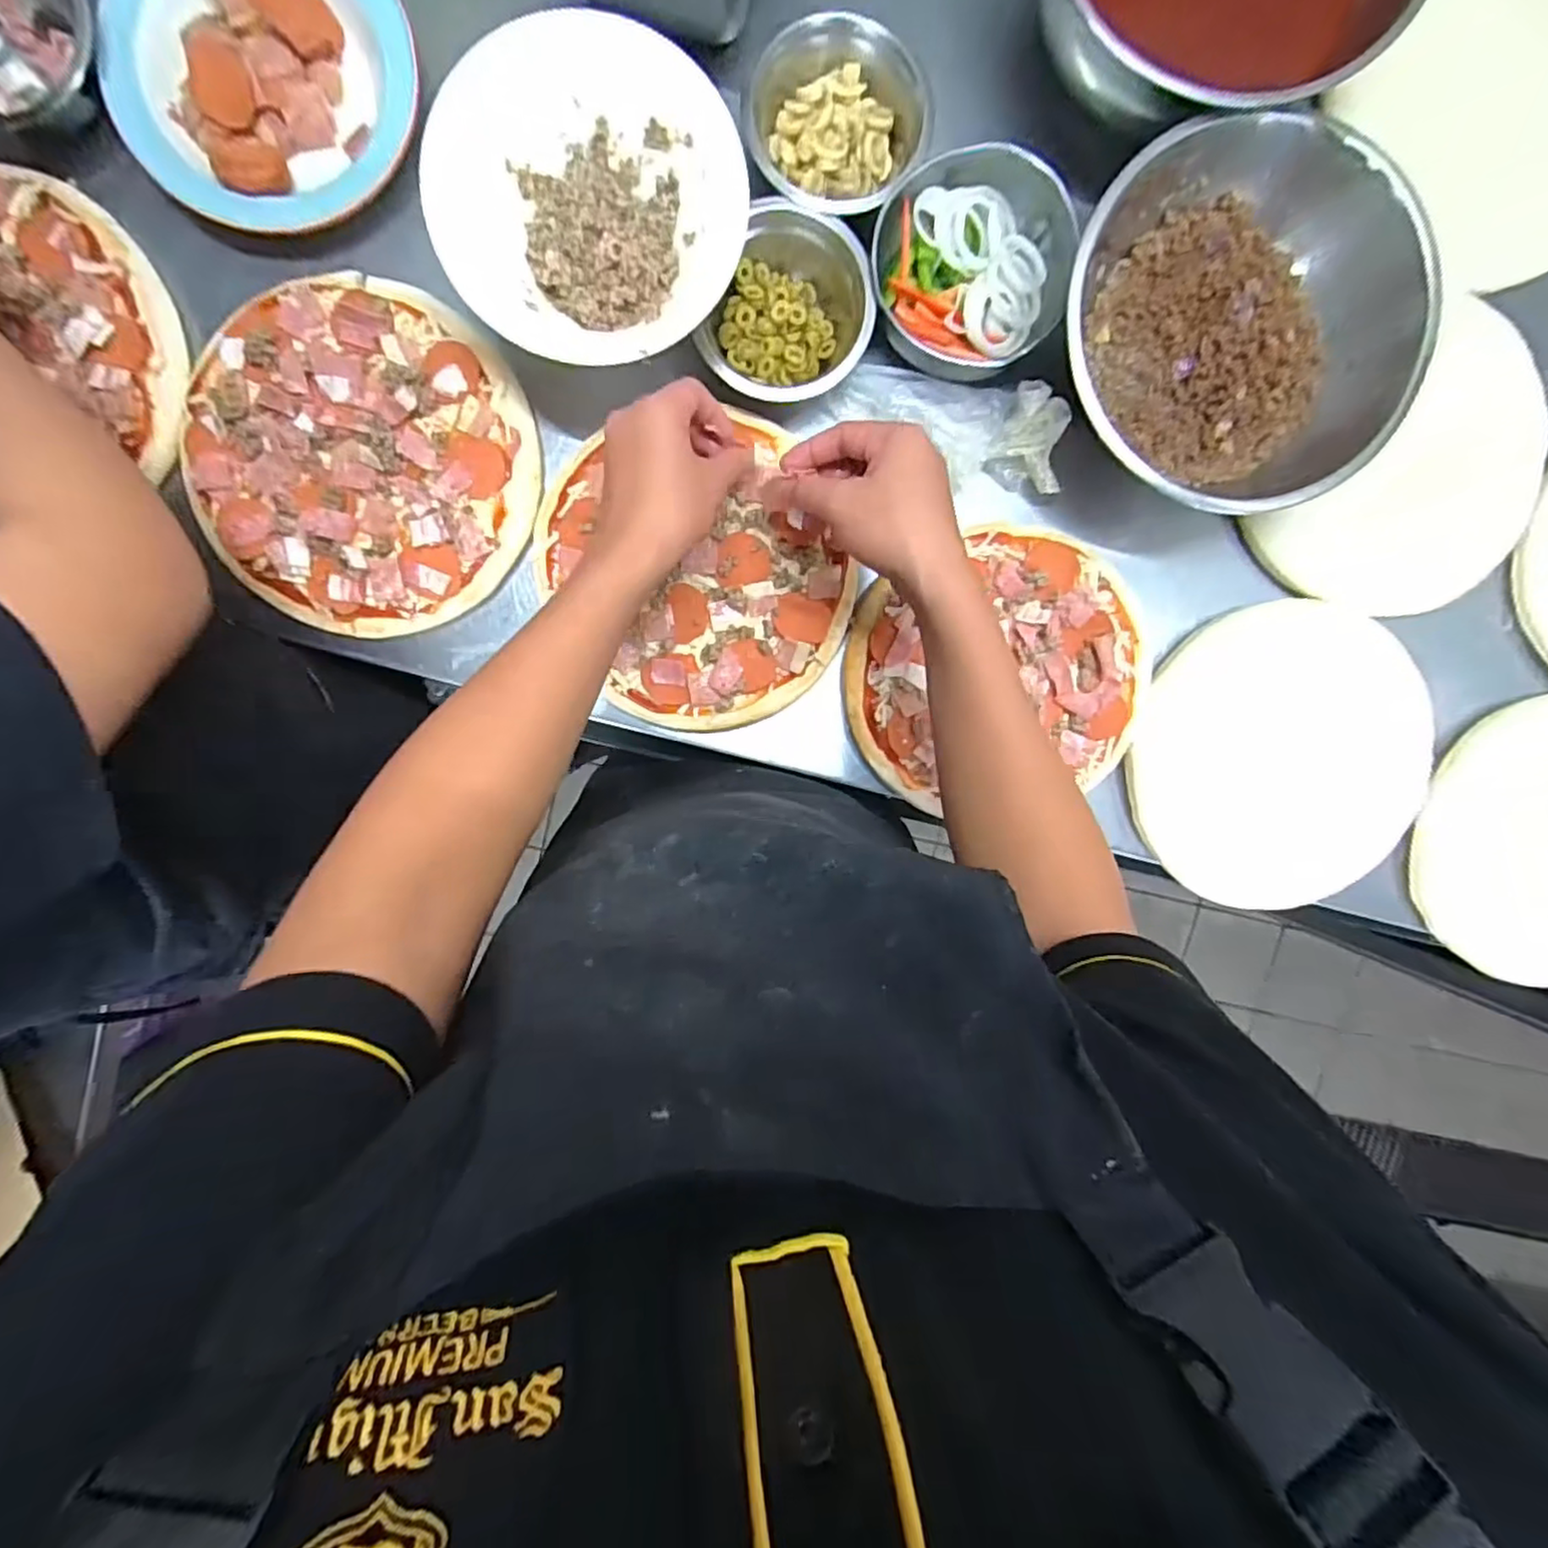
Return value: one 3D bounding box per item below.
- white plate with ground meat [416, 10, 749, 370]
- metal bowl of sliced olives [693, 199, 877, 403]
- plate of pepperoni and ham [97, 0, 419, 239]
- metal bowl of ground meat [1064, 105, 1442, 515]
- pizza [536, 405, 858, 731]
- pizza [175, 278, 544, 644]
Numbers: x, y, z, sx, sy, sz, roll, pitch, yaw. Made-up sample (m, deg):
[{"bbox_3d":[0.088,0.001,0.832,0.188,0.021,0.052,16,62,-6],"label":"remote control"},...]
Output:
[{"bbox_3d":[-0.119,-0.368,0.448,0.188,0.076,0.195,0,95,-3],"label":"white plate with ground meat"},{"bbox_3d":[0.015,-0.336,0.492,0.109,0.049,0.119,0,95,-3],"label":"metal bowl of sliced olives"},{"bbox_3d":[-0.357,-0.491,0.467,0.205,0.039,0.187,-37,96,1],"label":"plate of pepperoni and ham"},{"bbox_3d":[0.321,-0.308,0.476,0.247,0.077,0.222,45,92,-6],"label":"metal bowl of ground meat"},{"bbox_3d":[-0.057,-0.151,0.513,0.209,0.022,0.226,0,95,-3],"label":"pizza"},{"bbox_3d":[-0.302,-0.230,0.495,0.237,0.029,0.236,0,95,-3],"label":"pizza"}]

